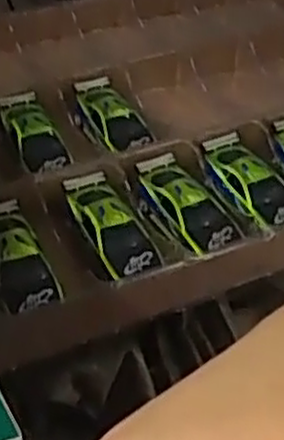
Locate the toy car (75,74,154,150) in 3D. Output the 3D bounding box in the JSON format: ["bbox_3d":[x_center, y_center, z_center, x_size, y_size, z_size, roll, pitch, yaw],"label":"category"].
[{"bbox_3d":[-0.032,-0.105,0.793,0.053,0.028,0.121,-15,45,-21],"label":"toy car"}]

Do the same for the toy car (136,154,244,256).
[{"bbox_3d":[0.040,-0.011,0.701,0.060,0.033,0.126,-15,46,-22],"label":"toy car"}]

